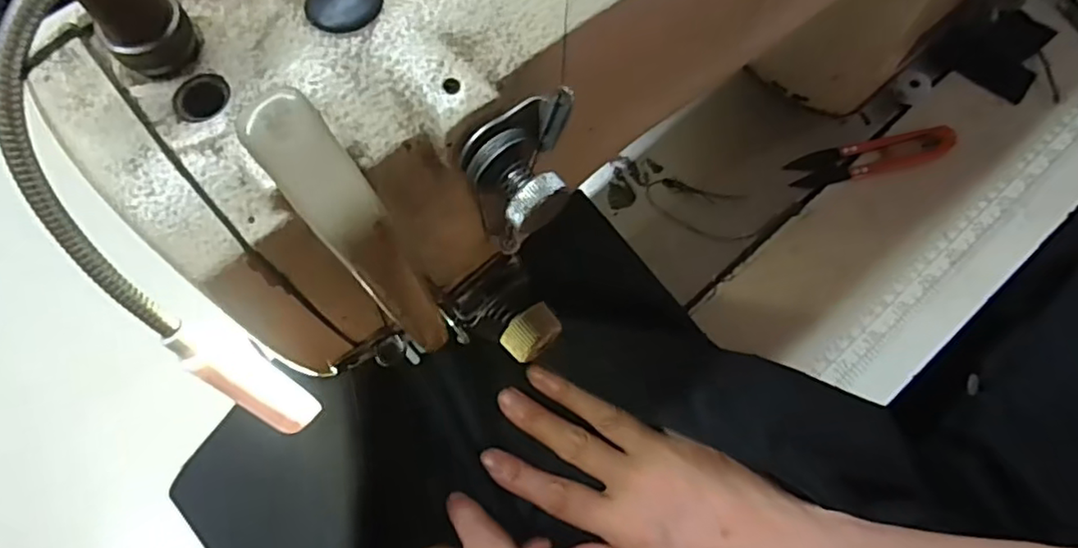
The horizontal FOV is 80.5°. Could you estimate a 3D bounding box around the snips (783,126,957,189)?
[{"bbox_3d":[0.208,-0.075,0.395,0.102,0.013,0.023,-11,70,-4],"label":"snips"}]

